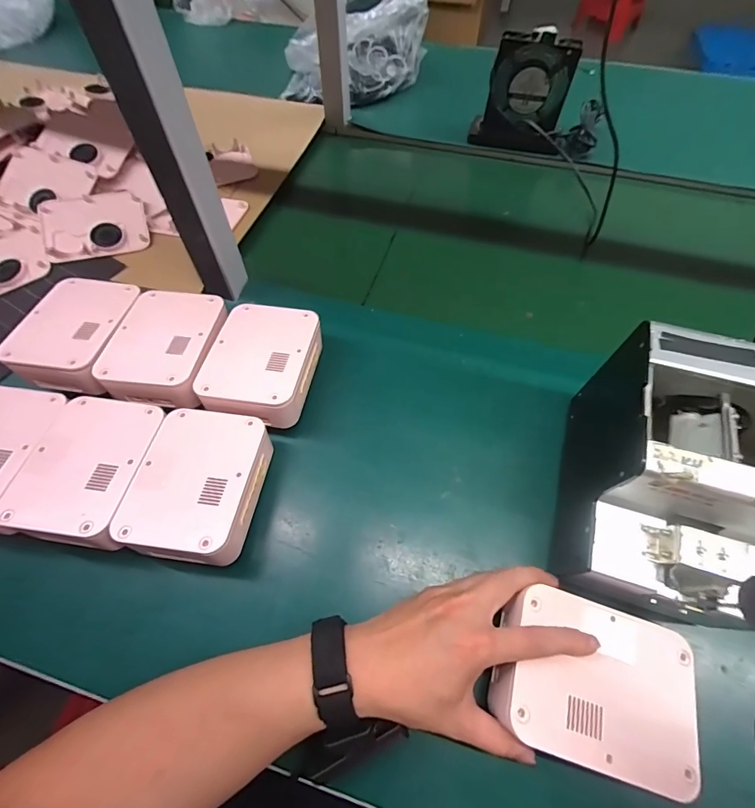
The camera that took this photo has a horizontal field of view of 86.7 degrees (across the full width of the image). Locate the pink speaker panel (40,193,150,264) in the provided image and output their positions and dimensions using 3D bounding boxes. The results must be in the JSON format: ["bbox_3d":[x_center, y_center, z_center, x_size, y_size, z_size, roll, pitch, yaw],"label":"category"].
[{"bbox_3d":[-0.381,-0.238,0.539,0.126,0.018,0.096,-12,74,-9],"label":"pink speaker panel"}]

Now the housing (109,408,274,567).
[{"bbox_3d":[-0.160,0.075,0.370,0.099,0.057,0.132,6,60,4],"label":"housing"}]

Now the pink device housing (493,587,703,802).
[{"bbox_3d":[0.154,0.196,0.282,0.129,0.033,0.097,15,58,8],"label":"pink device housing"}]

